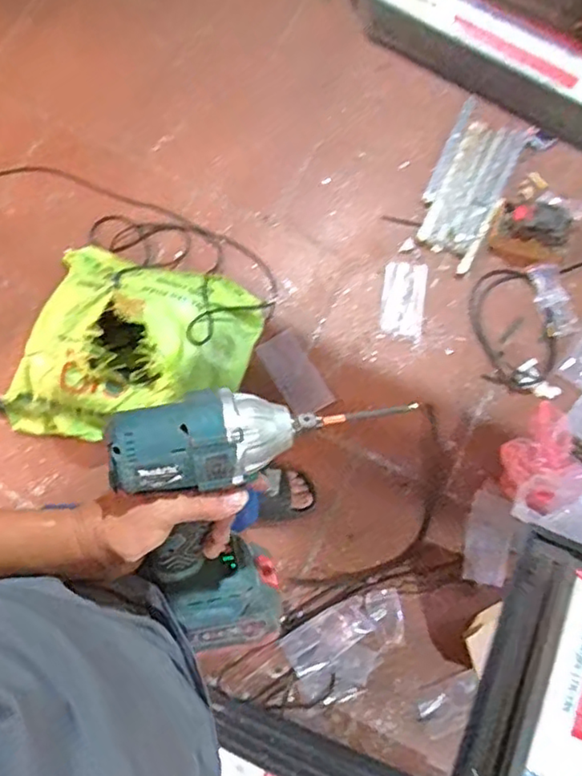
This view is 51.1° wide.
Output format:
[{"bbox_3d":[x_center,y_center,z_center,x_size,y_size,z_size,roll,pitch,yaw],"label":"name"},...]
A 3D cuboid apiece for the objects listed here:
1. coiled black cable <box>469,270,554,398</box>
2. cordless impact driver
[{"bbox_3d":[0.517,-0.137,1.408,0.188,0.020,0.289,-7,77,-5],"label":"coiled black cable"},{"bbox_3d":[-0.020,0.108,0.477,0.195,0.238,0.067,-6,41,-4],"label":"cordless impact driver"}]

